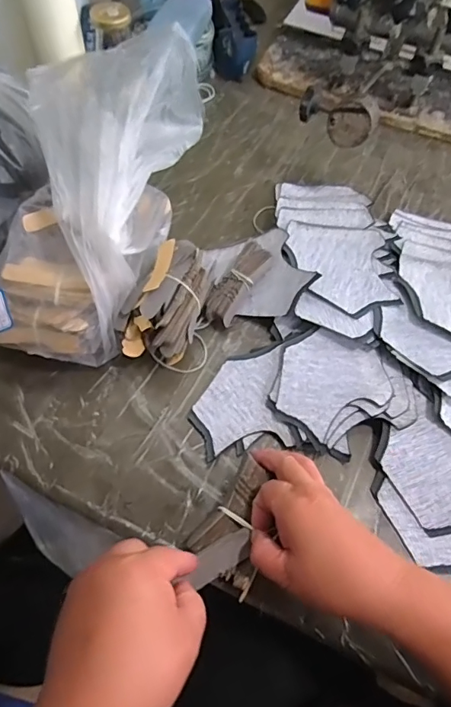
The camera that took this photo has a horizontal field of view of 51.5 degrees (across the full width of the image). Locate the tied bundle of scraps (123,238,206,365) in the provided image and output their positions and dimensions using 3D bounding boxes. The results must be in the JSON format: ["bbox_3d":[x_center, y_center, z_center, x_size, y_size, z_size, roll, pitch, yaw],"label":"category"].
[{"bbox_3d":[-0.053,-0.051,0.467,0.066,0.069,0.124,20,63,8],"label":"tied bundle of scraps"}]

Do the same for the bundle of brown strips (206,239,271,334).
[{"bbox_3d":[0.011,-0.073,0.494,0.031,0.015,0.097,30,85,13],"label":"bundle of brown strips"}]

